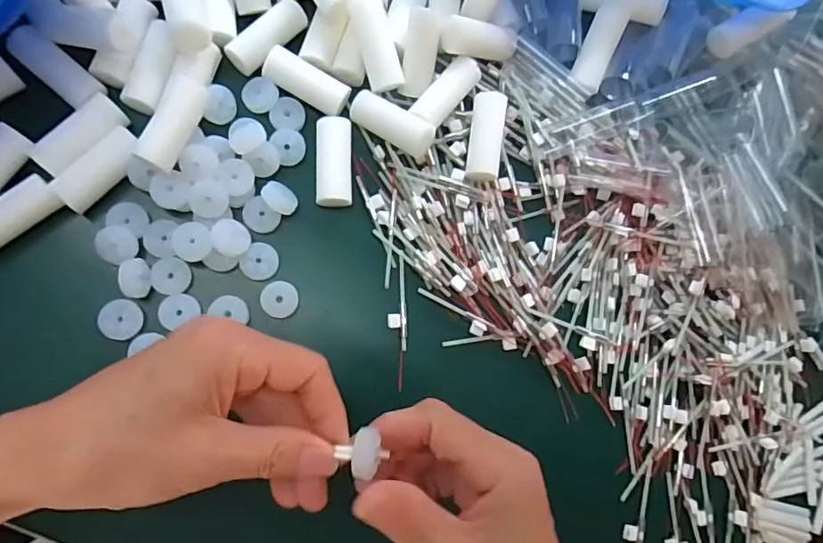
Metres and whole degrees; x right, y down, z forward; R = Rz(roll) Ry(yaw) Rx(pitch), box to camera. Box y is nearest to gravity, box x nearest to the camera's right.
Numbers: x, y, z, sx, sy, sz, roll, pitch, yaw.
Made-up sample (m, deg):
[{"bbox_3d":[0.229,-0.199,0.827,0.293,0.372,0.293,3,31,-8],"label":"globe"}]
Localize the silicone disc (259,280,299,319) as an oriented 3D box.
[{"bbox_3d":[-0.076,0.016,0.306,0.020,0.005,0.020,2,82,-11],"label":"silicone disc"}]

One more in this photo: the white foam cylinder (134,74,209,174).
[{"bbox_3d":[-0.129,-0.080,0.289,0.018,0.023,0.051,24,78,-7],"label":"white foam cylinder"}]

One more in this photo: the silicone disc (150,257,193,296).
[{"bbox_3d":[-0.133,0.003,0.297,0.019,0.007,0.020,2,82,-11],"label":"silicone disc"}]

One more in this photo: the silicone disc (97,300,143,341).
[{"bbox_3d":[-0.157,0.026,0.286,0.019,0.005,0.021,10,80,-9],"label":"silicone disc"}]

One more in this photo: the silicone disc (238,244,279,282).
[{"bbox_3d":[-0.087,-0.005,0.306,0.019,0.004,0.021,35,77,-4],"label":"silicone disc"}]

